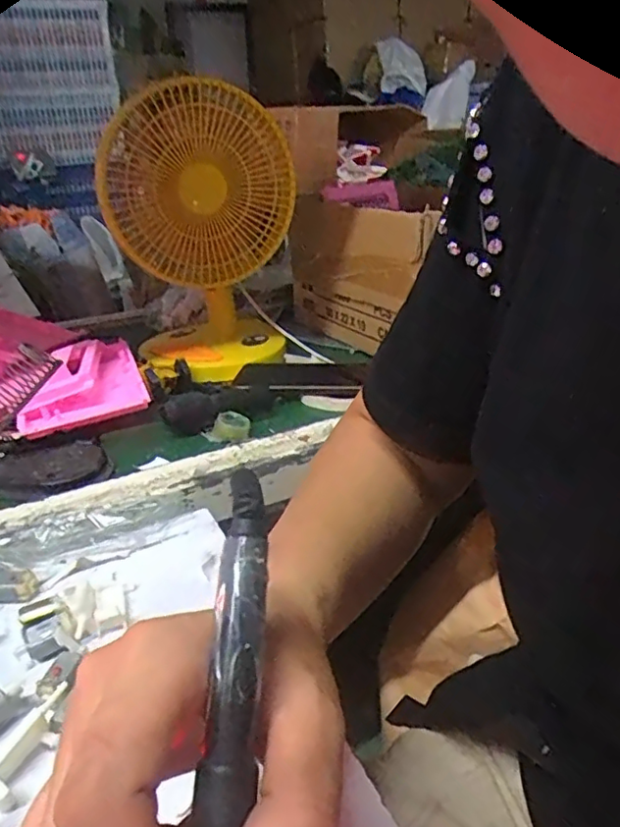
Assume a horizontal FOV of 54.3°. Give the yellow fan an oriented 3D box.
[{"bbox_3d":[-0.120,-0.207,0.720,0.201,0.306,0.167,-3,25,-2],"label":"yellow fan"}]

